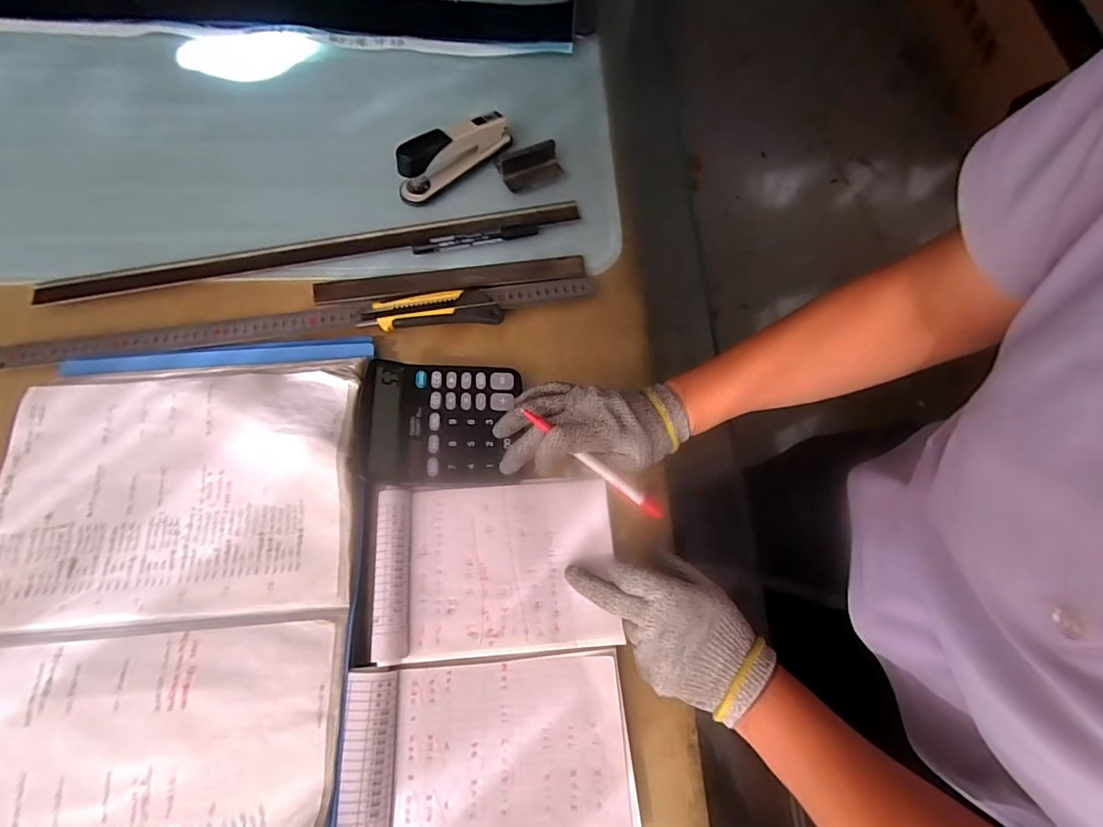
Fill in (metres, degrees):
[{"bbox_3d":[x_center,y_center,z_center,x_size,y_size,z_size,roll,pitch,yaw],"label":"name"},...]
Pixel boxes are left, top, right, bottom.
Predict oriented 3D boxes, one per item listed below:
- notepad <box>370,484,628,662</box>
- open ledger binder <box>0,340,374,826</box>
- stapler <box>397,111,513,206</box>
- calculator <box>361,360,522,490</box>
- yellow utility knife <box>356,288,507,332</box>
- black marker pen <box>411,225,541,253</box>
[{"bbox_3d":[-0.045,0.127,0.413,0.194,0.019,0.138,-4,70,-3],"label":"notepad"},{"bbox_3d":[-0.317,0.167,0.403,0.313,0.046,0.488,-3,70,-3],"label":"open ledger binder"},{"bbox_3d":[-0.110,-0.300,0.565,0.148,0.063,0.029,-38,75,-14],"label":"stapler"},{"bbox_3d":[-0.100,0.008,0.449,0.133,0.023,0.116,0,69,-1],"label":"calculator"},{"bbox_3d":[-0.123,-0.106,0.510,0.140,0.021,0.035,-3,70,-3],"label":"yellow utility knife"},{"bbox_3d":[-0.084,-0.194,0.550,0.137,0.014,0.017,-13,70,-6],"label":"black marker pen"}]

